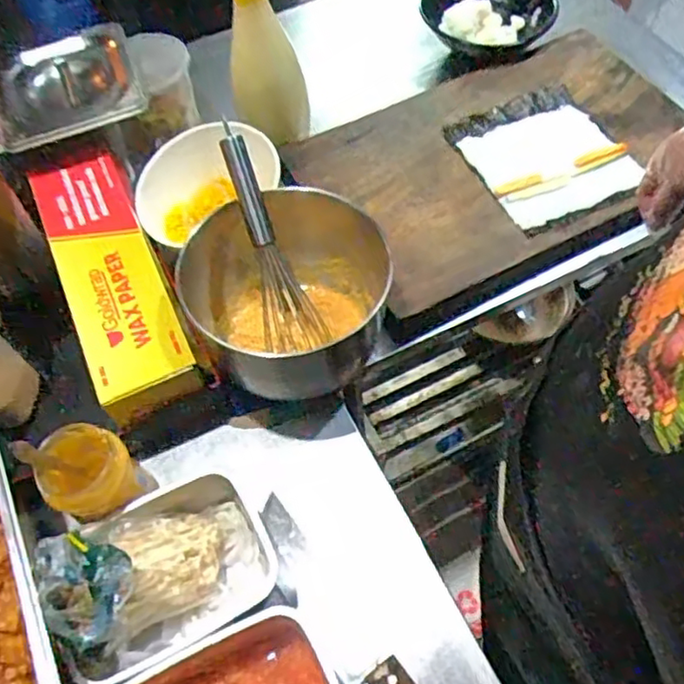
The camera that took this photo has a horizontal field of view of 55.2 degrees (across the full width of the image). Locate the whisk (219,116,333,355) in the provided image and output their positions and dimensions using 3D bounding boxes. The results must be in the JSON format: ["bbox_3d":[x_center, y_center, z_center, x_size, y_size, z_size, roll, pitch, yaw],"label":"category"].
[{"bbox_3d":[-0.085,-0.103,0.719,0.064,0.066,0.245,-22,105,-10],"label":"whisk"}]

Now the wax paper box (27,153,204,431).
[{"bbox_3d":[-0.248,-0.075,0.709,0.101,0.052,0.332,-23,61,-10],"label":"wax paper box"}]

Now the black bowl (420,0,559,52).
[{"bbox_3d":[0.225,-0.508,0.982,0.174,0.045,0.172,-1,59,2],"label":"black bowl"}]

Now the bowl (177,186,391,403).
[{"bbox_3d":[-0.053,-0.051,0.710,0.192,0.120,0.197,-1,59,2],"label":"bowl"}]

